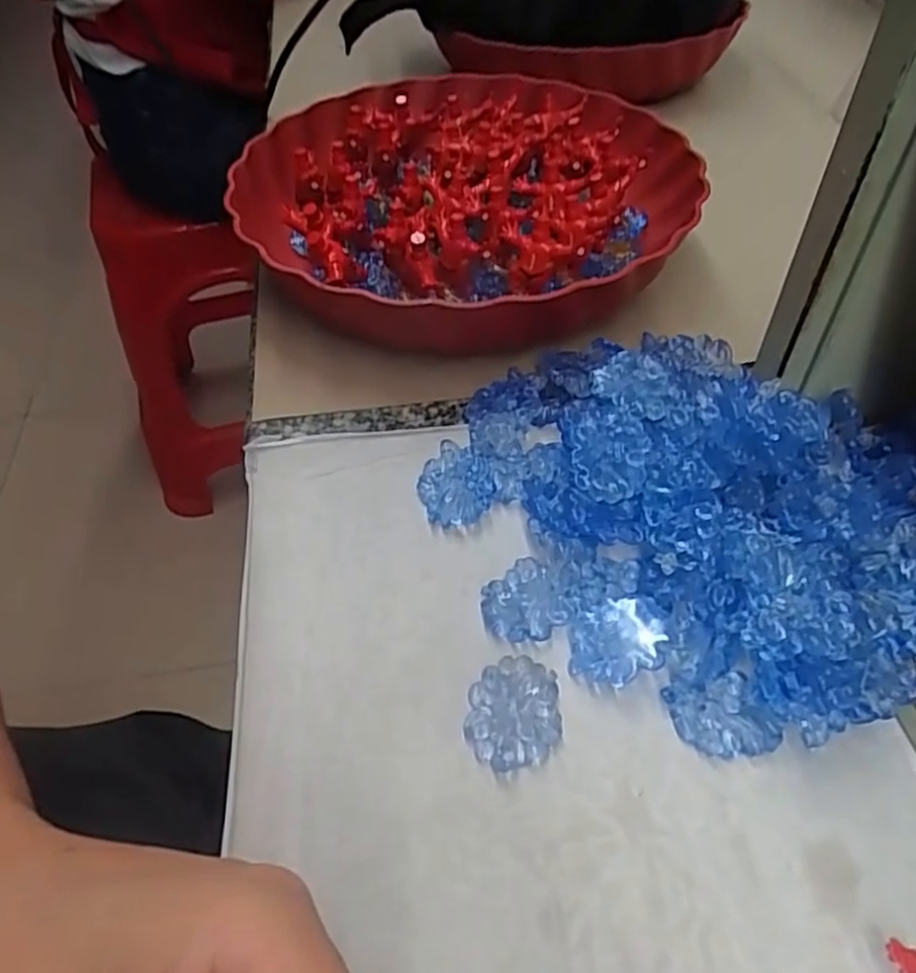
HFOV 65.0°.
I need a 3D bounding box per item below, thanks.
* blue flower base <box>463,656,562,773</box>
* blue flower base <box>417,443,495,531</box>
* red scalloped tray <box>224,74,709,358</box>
[{"bbox_3d":[0.018,0.074,0.237,0.030,0.004,0.036,3,49,5],"label":"blue flower base"},{"bbox_3d":[-0.001,-0.001,0.296,0.030,0.007,0.037,-6,49,-3],"label":"blue flower base"},{"bbox_3d":[0.004,-0.154,0.391,0.228,0.050,0.235,-20,51,-14],"label":"red scalloped tray"}]

